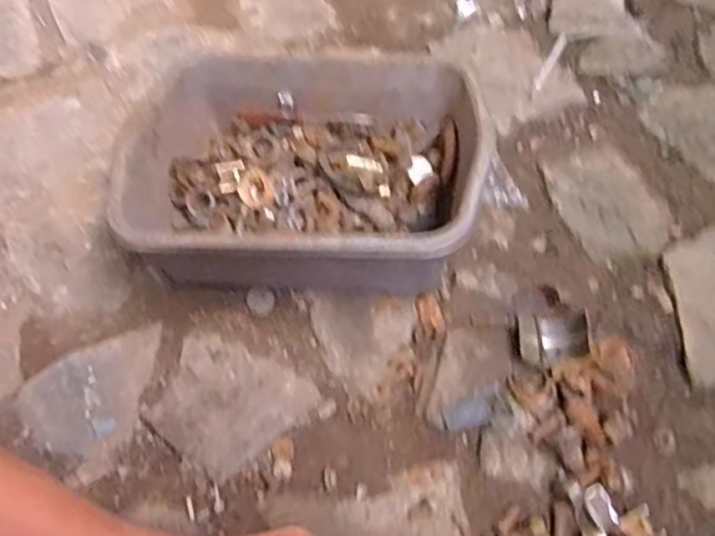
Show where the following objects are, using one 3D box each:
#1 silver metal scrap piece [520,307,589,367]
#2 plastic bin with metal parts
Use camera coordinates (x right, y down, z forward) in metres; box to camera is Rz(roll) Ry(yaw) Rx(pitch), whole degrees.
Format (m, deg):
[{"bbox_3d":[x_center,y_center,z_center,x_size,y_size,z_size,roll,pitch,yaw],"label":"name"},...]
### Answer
[{"bbox_3d":[0.186,0.064,0.608,0.062,0.030,0.053,4,60,5],"label":"silver metal scrap piece"},{"bbox_3d":[-0.050,-0.092,0.649,0.334,0.141,0.260,1,59,3],"label":"plastic bin with metal parts"}]

